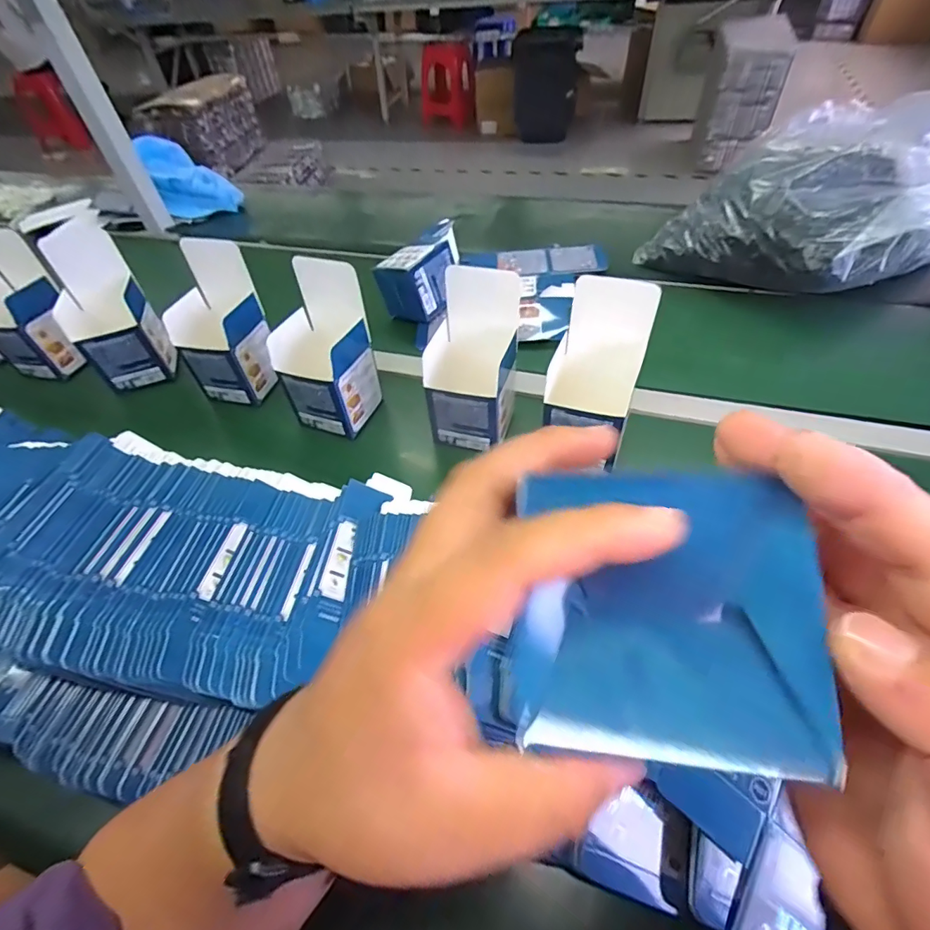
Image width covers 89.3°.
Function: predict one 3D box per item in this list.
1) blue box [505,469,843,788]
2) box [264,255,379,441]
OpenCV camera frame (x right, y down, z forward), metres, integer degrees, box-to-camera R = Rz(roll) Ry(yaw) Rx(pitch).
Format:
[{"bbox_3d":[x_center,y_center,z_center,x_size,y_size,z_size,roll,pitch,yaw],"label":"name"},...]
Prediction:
[{"bbox_3d":[0.059,0.044,0.144,0.083,0.036,0.083,0,80,16],"label":"blue box"},{"bbox_3d":[-0.164,-0.137,0.557,0.094,0.163,0.114,20,58,18],"label":"box"}]

